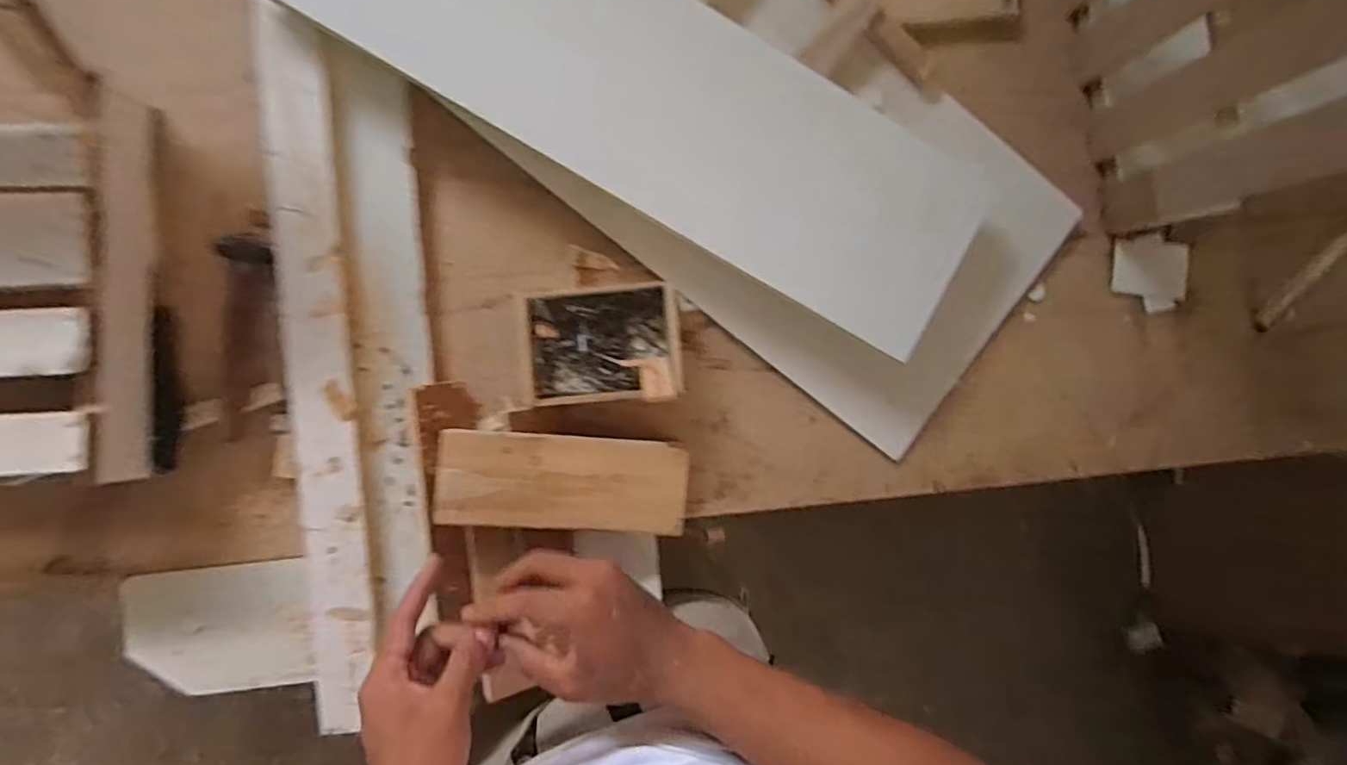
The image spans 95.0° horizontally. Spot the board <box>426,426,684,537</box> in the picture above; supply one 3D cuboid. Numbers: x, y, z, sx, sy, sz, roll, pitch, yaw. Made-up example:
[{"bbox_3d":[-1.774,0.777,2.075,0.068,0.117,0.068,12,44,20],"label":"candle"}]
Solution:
[{"bbox_3d":[-0.095,0.093,0.563,0.222,0.009,0.086,6,93,-18],"label":"board"}]

